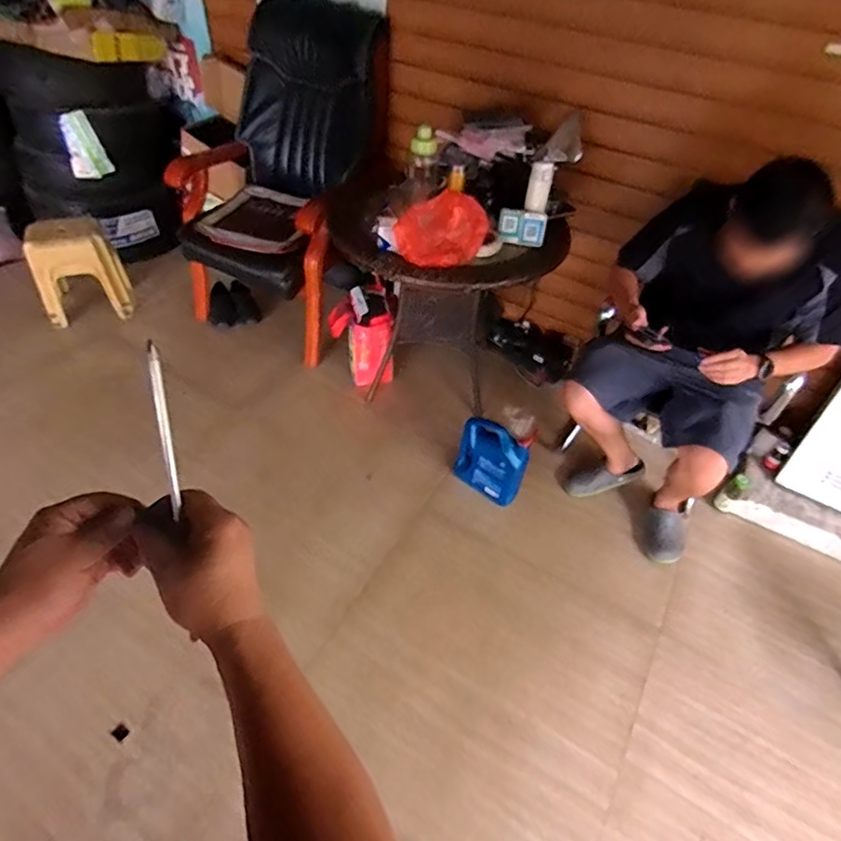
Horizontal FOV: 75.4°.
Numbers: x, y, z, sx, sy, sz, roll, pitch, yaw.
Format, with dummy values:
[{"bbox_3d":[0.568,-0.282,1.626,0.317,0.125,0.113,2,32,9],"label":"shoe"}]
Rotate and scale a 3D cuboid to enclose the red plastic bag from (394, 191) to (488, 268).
[{"bbox_3d":[0.070,-0.573,1.622,0.255,0.161,0.169,-24,53,-25],"label":"red plastic bag"}]

